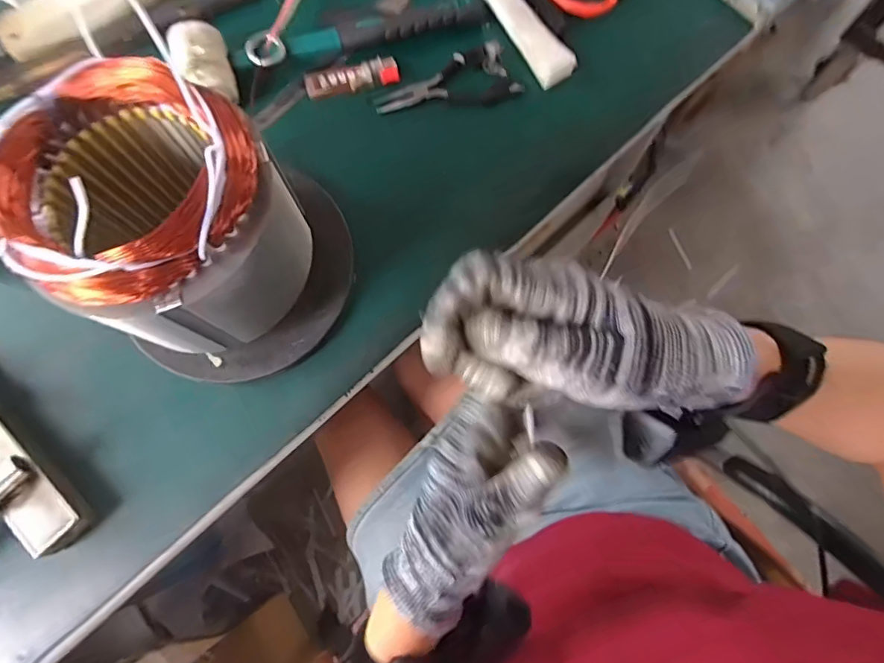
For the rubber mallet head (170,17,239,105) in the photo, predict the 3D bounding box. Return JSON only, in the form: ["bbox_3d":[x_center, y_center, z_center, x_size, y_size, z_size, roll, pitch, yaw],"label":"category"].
[{"bbox_3d":[-0.211,-0.234,0.459,0.046,0.037,0.079,-19,77,-5],"label":"rubber mallet head"}]

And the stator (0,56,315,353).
[{"bbox_3d":[-0.175,-0.066,0.353,0.131,0.171,0.122,0,76,-1],"label":"stator"}]

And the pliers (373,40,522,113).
[{"bbox_3d":[0.004,-0.227,0.480,0.129,0.007,0.057,-22,77,-6],"label":"pliers"}]

